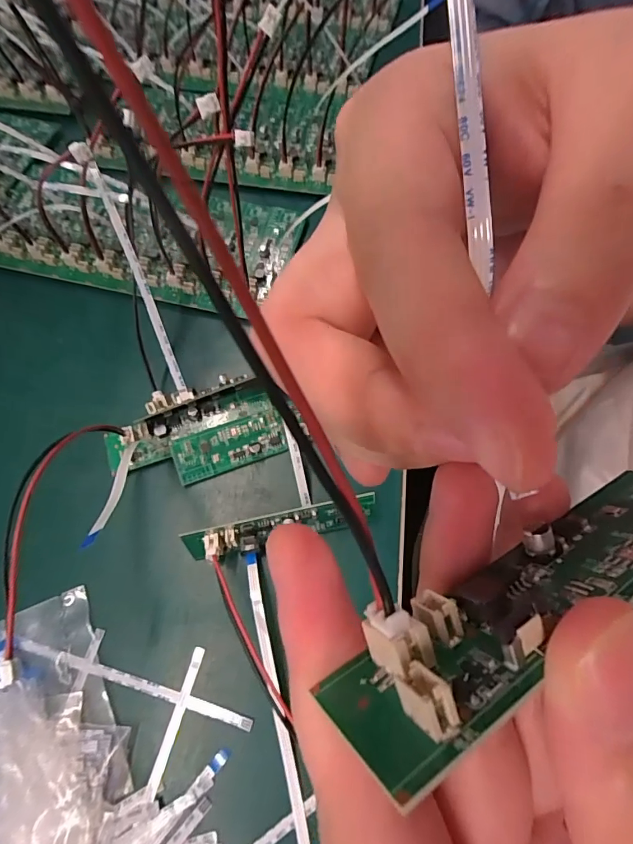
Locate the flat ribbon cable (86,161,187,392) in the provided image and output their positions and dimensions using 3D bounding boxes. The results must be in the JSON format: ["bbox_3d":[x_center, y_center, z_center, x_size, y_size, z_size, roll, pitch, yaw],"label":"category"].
[{"bbox_3d":[-0.083,-0.068,0.208,0.005,0.007,0.111,-22,94,-9],"label":"flat ribbon cable"}]

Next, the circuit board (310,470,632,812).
[{"bbox_3d":[0.037,0.023,0.071,0.081,0.024,0.005,-21,100,-23],"label":"circuit board"}]

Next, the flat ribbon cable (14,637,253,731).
[{"bbox_3d":[-0.075,0.105,0.180,0.102,0.004,0.005,14,68,10],"label":"flat ribbon cable"}]

